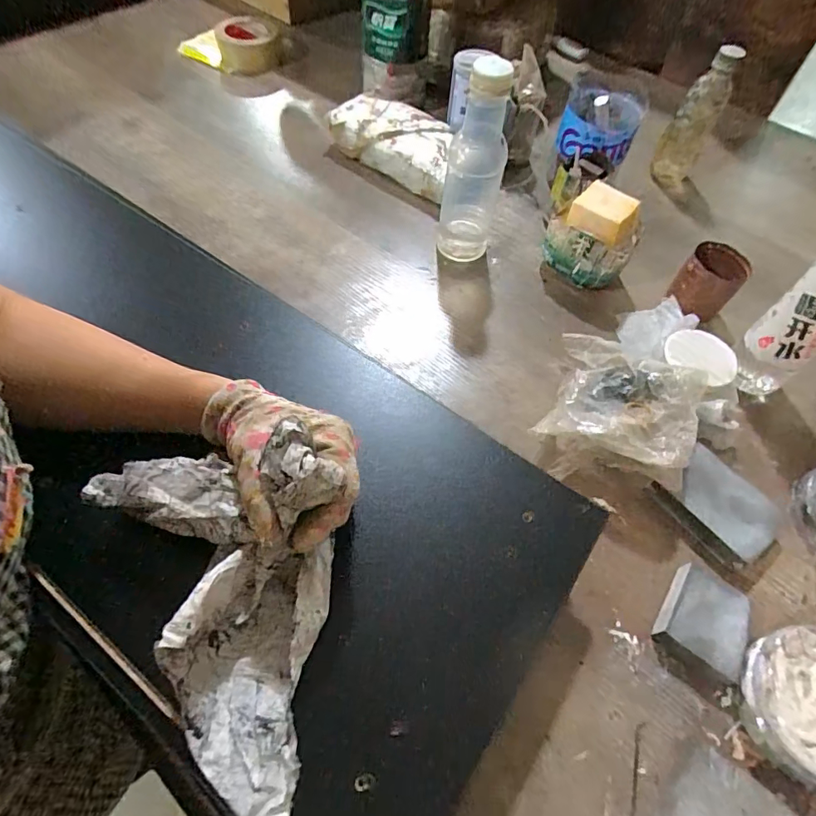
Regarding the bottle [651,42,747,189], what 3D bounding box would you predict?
[{"bbox_3d":[0.403,-0.403,0.678,0.059,0.167,0.054,27,60,13],"label":"bottle"}]

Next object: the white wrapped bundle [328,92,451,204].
[{"bbox_3d":[-0.005,-0.384,0.699,0.225,0.074,0.097,37,63,18],"label":"white wrapped bundle"}]

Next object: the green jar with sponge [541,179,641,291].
[{"bbox_3d":[0.221,-0.206,0.581,0.102,0.096,0.084,27,60,13],"label":"green jar with sponge"}]

